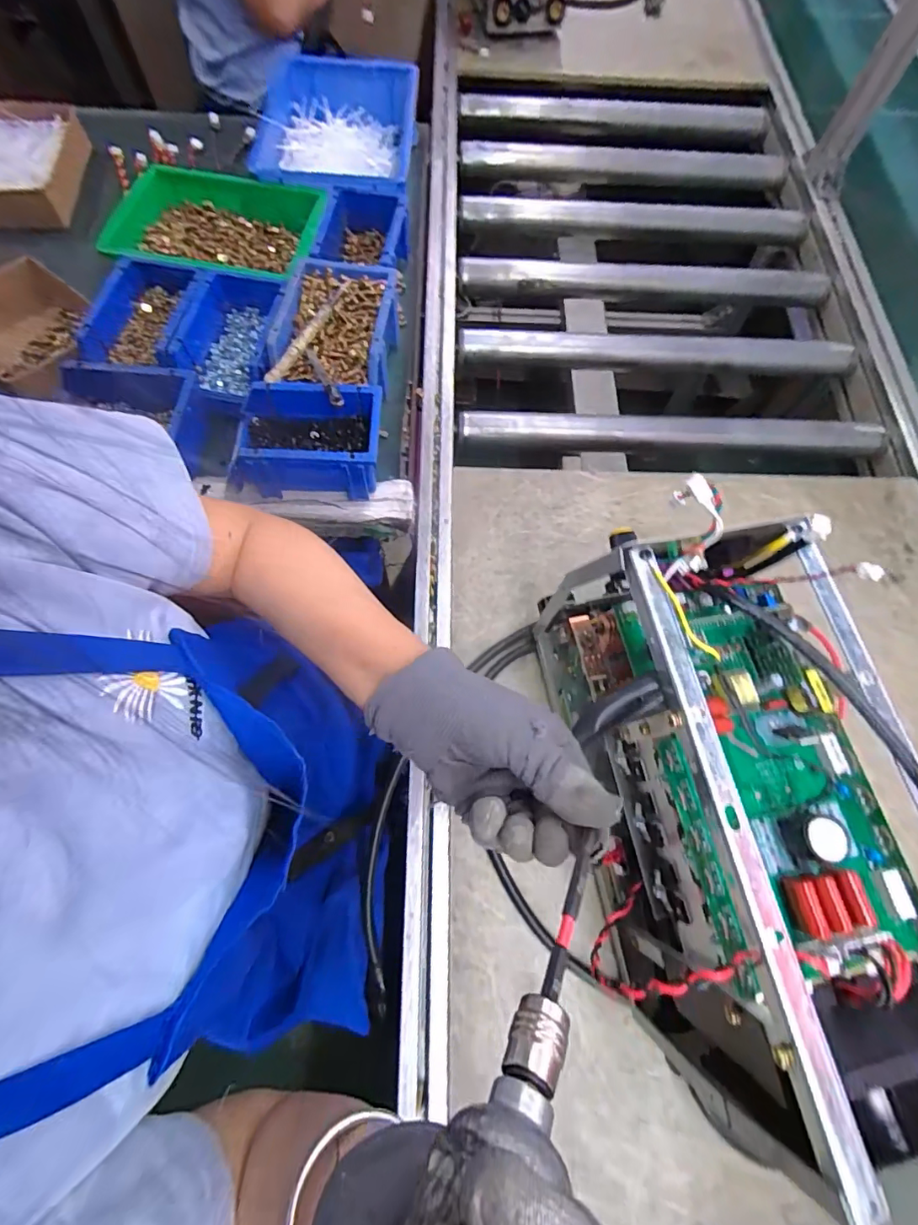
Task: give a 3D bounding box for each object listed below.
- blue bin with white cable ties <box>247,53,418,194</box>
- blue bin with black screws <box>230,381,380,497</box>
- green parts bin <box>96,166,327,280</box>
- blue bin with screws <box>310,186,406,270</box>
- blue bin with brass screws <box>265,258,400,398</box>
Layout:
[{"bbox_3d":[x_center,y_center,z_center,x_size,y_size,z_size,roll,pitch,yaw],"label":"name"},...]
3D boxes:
[{"bbox_3d":[-0.188,-0.703,0.754,0.234,0.096,0.314,2,70,-2],"label":"blue bin with white cable ties"},{"bbox_3d":[-0.164,-0.187,0.538,0.155,0.069,0.106,1,70,-2],"label":"blue bin with black screws"},{"bbox_3d":[-0.316,-0.484,0.639,0.280,0.058,0.183,10,69,2],"label":"green parts bin"},{"bbox_3d":[-0.127,-0.486,0.659,0.110,0.061,0.145,3,69,0],"label":"blue bin with screws"},{"bbox_3d":[-0.143,-0.330,0.588,0.131,0.058,0.177,3,70,-1],"label":"blue bin with brass screws"}]

